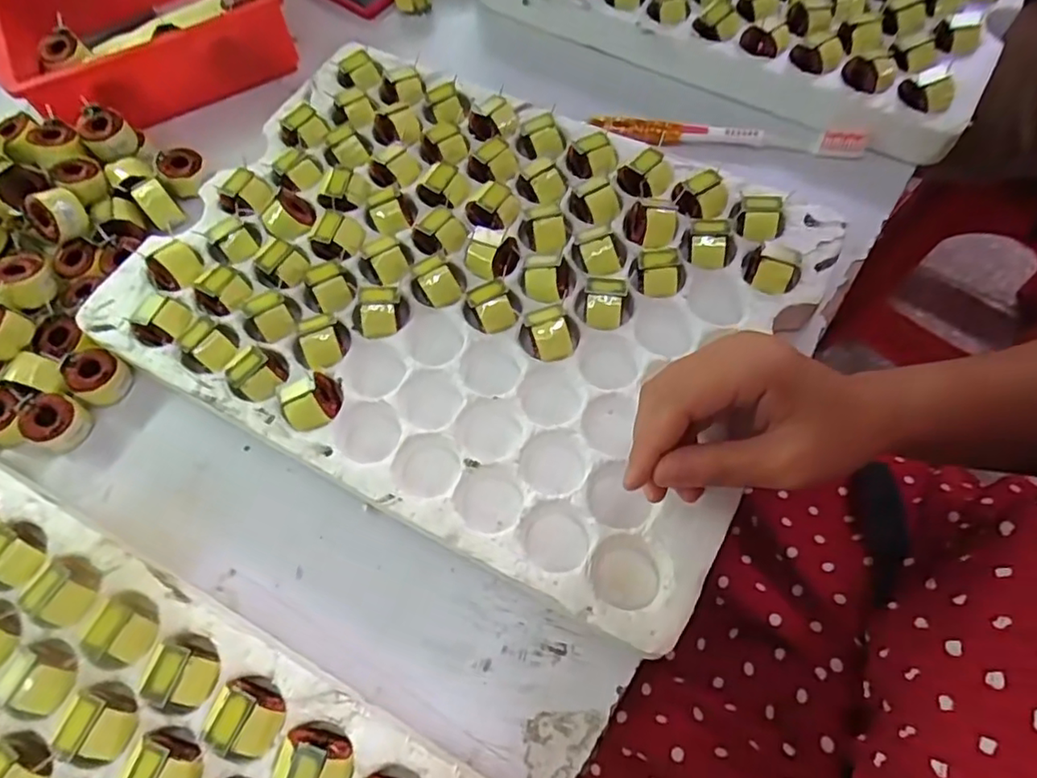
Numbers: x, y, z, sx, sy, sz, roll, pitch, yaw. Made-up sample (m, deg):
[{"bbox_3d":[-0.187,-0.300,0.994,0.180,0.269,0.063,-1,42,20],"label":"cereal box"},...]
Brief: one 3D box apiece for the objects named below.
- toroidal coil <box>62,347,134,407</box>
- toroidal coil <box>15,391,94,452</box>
[{"bbox_3d":[-0.254,-0.008,0.366,0.027,0.021,0.029,-1,65,2],"label":"toroidal coil"},{"bbox_3d":[-0.270,0.018,0.354,0.032,0.024,0.030,-1,65,2],"label":"toroidal coil"}]

